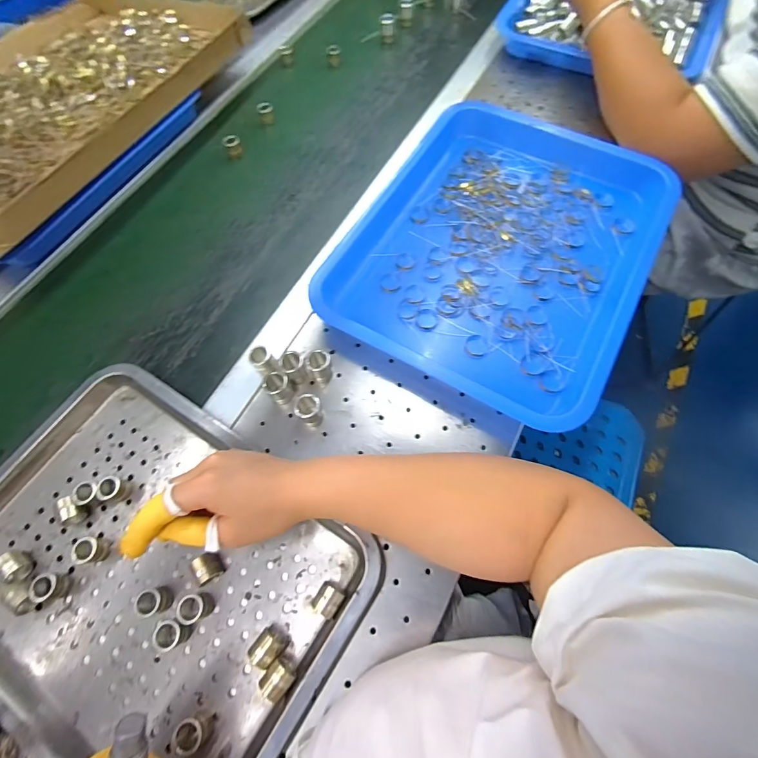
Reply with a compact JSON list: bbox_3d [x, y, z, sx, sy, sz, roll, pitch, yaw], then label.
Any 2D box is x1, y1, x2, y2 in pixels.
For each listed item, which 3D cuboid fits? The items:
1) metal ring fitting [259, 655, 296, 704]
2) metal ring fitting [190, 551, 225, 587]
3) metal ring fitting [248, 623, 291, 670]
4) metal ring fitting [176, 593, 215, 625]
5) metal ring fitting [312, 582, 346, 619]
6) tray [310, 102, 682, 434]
[{"bbox_3d":[-0.075,0.221,0.292,0.020,0.016,0.024,40,74,19],"label":"metal ring fitting"},{"bbox_3d":[-0.140,0.156,0.325,0.016,0.020,0.021,-35,68,-11],"label":"metal ring fitting"},{"bbox_3d":[-0.083,0.205,0.302,0.021,0.020,0.026,33,72,17],"label":"metal ring fitting"},{"bbox_3d":[-0.146,0.181,0.312,0.020,0.022,0.019,-2,66,4],"label":"metal ring fitting"},{"bbox_3d":[-0.039,0.175,0.313,0.020,0.018,0.021,28,71,16],"label":"metal ring fitting"},{"bbox_3d":[0.139,-0.161,0.449,0.307,0.038,0.376,27,70,15],"label":"tray"}]

